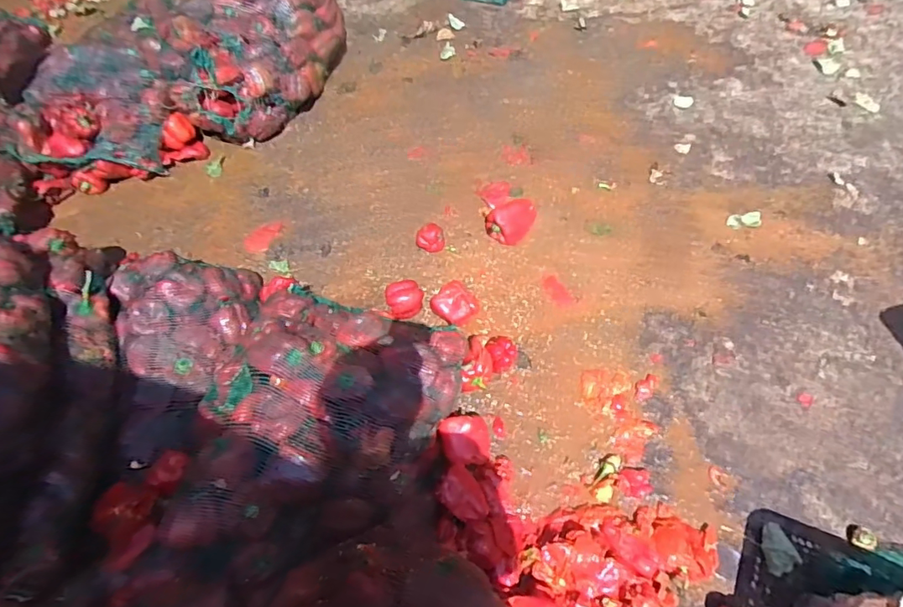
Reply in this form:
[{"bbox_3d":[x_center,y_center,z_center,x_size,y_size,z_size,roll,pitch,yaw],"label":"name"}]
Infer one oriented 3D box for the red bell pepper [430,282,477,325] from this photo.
[{"bbox_3d":[0.005,0.007,1.301,0.100,0.073,0.106,-34,64,-15],"label":"red bell pepper"}]

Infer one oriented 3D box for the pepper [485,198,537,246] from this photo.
[{"bbox_3d":[0.169,-0.233,1.427,0.099,0.072,0.139,40,70,20],"label":"pepper"}]

